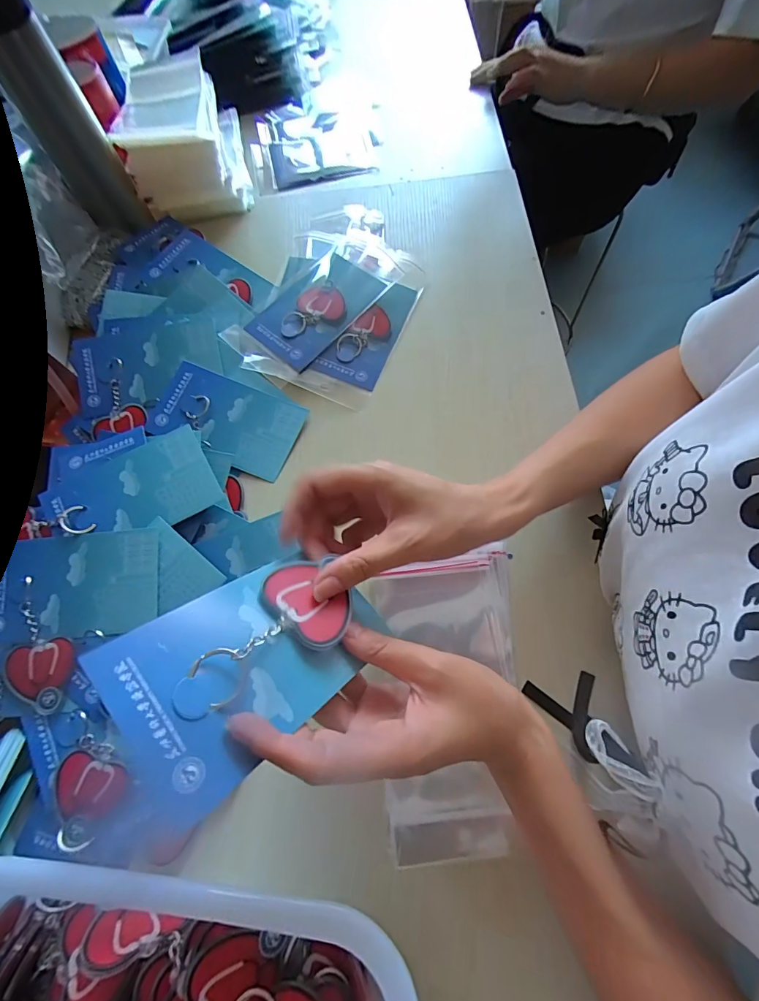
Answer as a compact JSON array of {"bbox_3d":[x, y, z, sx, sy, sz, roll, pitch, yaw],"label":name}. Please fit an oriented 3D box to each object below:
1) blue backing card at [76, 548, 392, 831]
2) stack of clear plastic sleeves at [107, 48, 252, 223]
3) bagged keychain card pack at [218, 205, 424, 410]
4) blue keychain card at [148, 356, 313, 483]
[{"bbox_3d":[-0.060,0.073,0.205,0.079,0.010,0.125,49,42,13],"label":"blue backing card"},{"bbox_3d":[-0.258,-0.480,0.544,0.139,0.092,0.231,-17,68,-3],"label":"stack of clear plastic sleeves"},{"bbox_3d":[-0.044,-0.232,0.447,0.163,0.018,0.259,20,69,8],"label":"bagged keychain card pack"},{"bbox_3d":[-0.146,-0.079,0.398,0.136,0.016,0.080,20,69,8],"label":"blue keychain card"}]

